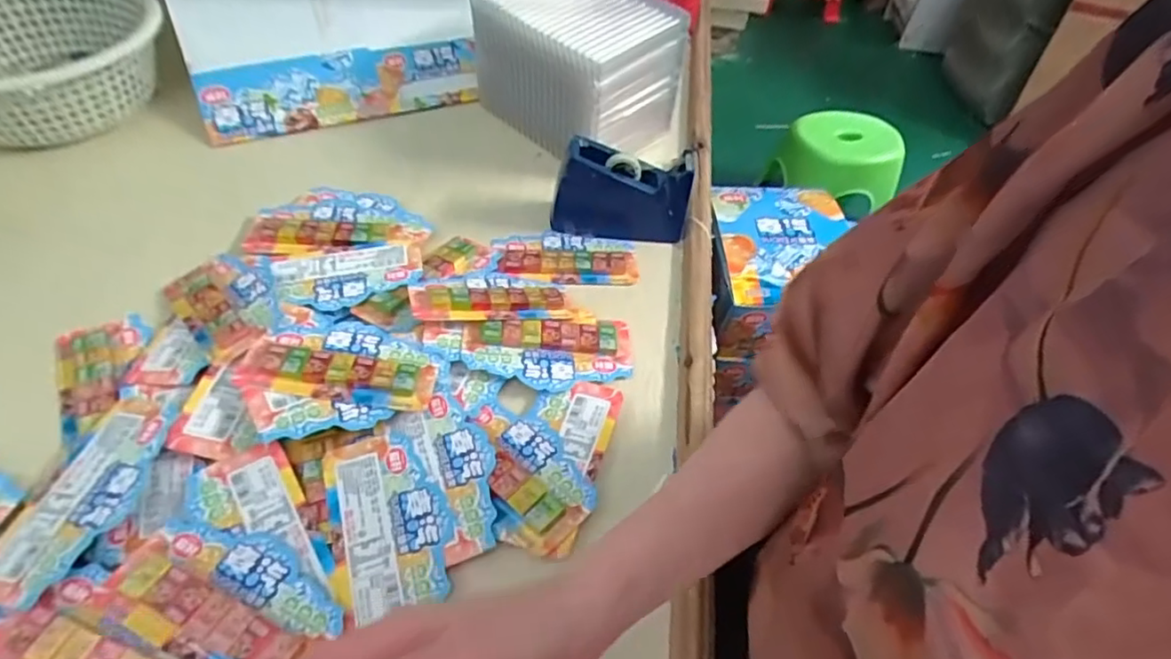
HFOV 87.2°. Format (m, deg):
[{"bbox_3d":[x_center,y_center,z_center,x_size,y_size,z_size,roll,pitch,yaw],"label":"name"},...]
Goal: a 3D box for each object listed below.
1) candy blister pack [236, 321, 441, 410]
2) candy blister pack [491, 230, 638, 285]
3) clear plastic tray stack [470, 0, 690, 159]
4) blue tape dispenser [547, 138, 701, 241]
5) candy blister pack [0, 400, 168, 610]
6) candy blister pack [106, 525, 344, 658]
[{"bbox_3d":[-0.191,0.024,0.490,0.146,0.022,0.078,8,50,1],"label":"candy blister pack"},{"bbox_3d":[-0.019,-0.075,0.620,0.139,0.016,0.069,1,50,-5],"label":"candy blister pack"},{"bbox_3d":[-0.008,-0.305,0.717,0.189,0.162,0.154,39,57,24],"label":"clear plastic tray stack"},{"bbox_3d":[0.038,-0.138,0.627,0.136,0.087,0.053,8,50,1],"label":"blue tape dispenser"},{"bbox_3d":[-0.338,0.110,0.413,0.074,0.005,0.142,8,51,17],"label":"candy blister pack"},{"bbox_3d":[-0.223,0.165,0.379,0.133,0.014,0.074,23,52,13],"label":"candy blister pack"}]

